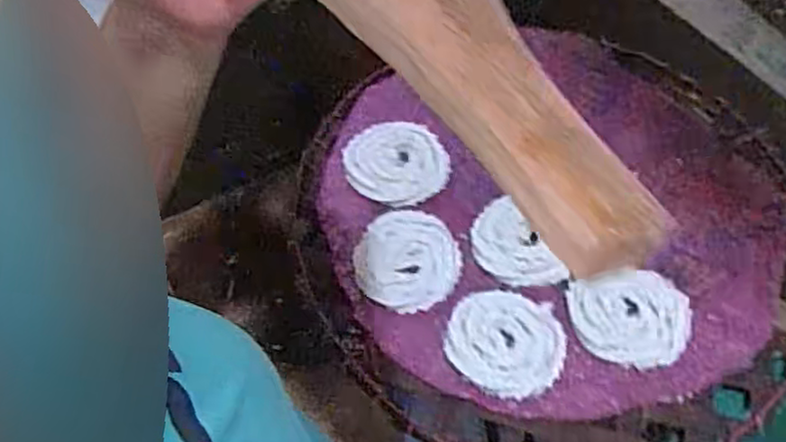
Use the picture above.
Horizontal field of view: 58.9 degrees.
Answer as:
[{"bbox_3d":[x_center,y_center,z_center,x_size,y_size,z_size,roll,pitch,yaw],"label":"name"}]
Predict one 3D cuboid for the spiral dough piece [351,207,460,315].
[{"bbox_3d":[0.011,0.026,0.495,0.073,0.004,0.079,8,56,3],"label":"spiral dough piece"}]

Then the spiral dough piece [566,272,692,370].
[{"bbox_3d":[0.163,0.066,0.472,0.082,0.010,0.064,-5,56,-6],"label":"spiral dough piece"}]

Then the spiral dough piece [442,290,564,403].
[{"bbox_3d":[0.075,0.080,0.462,0.073,0.004,0.075,1,56,-1],"label":"spiral dough piece"}]

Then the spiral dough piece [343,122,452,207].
[{"bbox_3d":[0.004,-0.046,0.543,0.076,0.006,0.074,1,56,-1],"label":"spiral dough piece"}]

